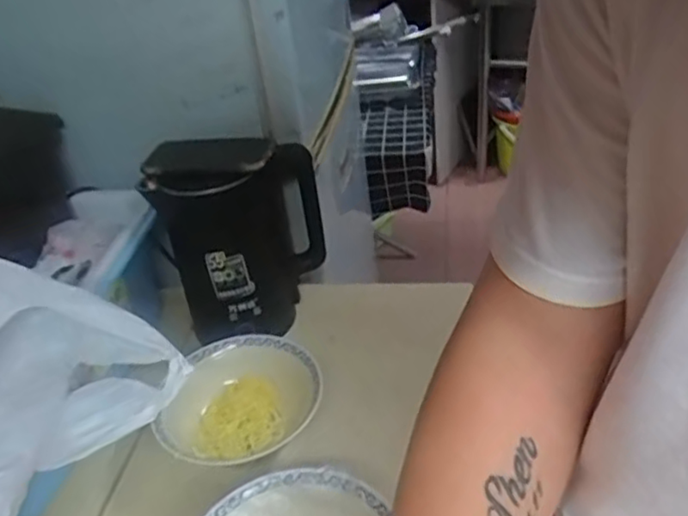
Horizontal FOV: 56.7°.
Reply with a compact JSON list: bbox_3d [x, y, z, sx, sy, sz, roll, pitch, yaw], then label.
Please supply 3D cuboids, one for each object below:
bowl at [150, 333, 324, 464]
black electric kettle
[{"bbox_3d":[-0.125,0.161,0.727,0.175,0.063,0.150,-23,37,-23],"label":"bowl"},{"bbox_3d":[-0.137,-0.043,0.857,0.179,0.242,0.156,-31,41,-31],"label":"black electric kettle"}]

